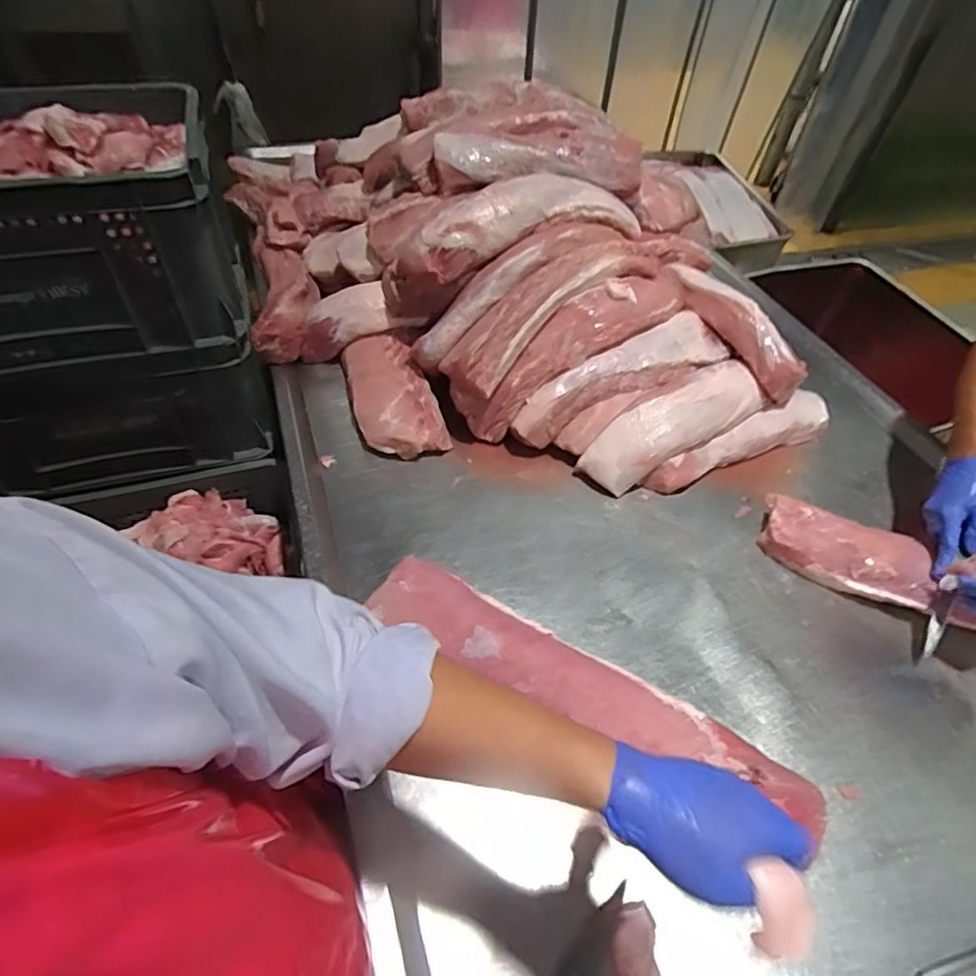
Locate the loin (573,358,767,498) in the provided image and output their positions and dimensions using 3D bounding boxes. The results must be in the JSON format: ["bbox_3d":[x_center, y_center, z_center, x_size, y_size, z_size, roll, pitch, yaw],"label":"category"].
[{"bbox_3d":[0.327,-0.105,1.009,0.361,0.111,0.103,-26,55,-23],"label":"loin"}]

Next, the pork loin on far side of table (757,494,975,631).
[{"bbox_3d":[0.663,0.145,0.851,0.493,0.070,0.122,24,52,18],"label":"pork loin on far side of table"}]

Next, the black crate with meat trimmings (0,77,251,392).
[{"bbox_3d":[-0.637,-0.360,0.837,0.483,0.284,0.330,-12,52,-14],"label":"black crate with meat trimmings"}]

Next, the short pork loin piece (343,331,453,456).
[{"bbox_3d":[-0.178,-0.165,1.051,0.140,0.076,0.277,-17,54,-18],"label":"short pork loin piece"}]

